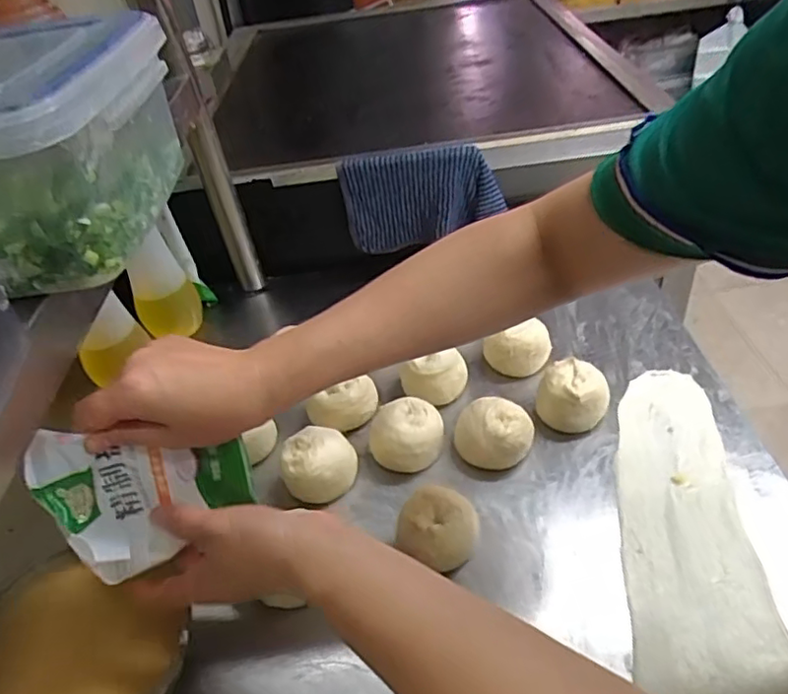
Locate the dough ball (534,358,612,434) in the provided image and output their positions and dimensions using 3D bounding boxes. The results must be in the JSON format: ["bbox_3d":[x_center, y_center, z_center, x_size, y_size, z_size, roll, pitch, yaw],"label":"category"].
[{"bbox_3d":[0.178,0.046,0.603,0.070,0.049,0.064,-3,41,3],"label":"dough ball"}]

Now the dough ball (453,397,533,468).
[{"bbox_3d":[0.095,0.081,0.580,0.074,0.044,0.062,3,42,10],"label":"dough ball"}]

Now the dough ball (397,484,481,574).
[{"bbox_3d":[0.038,0.151,0.501,0.059,0.053,0.054,-3,41,3],"label":"dough ball"}]

